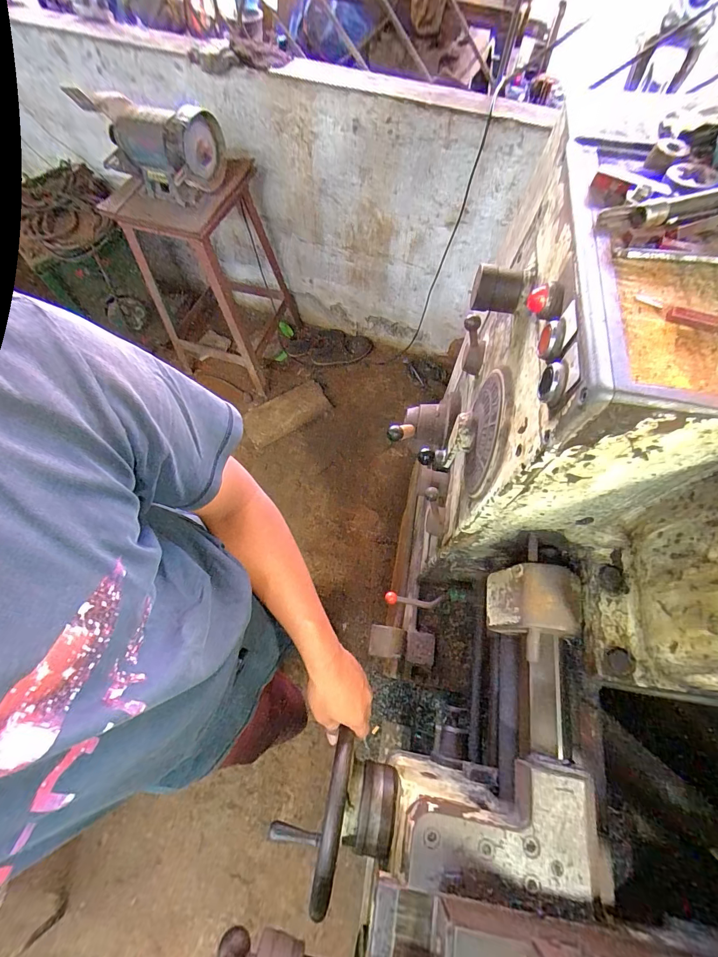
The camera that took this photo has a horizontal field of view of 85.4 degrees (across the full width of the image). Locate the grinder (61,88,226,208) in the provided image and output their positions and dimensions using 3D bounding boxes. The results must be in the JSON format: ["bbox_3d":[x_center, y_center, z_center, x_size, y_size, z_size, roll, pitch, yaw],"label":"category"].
[{"bbox_3d":[-0.607,-1.031,1.210,0.383,0.228,0.247,29,67,12],"label":"grinder"}]

